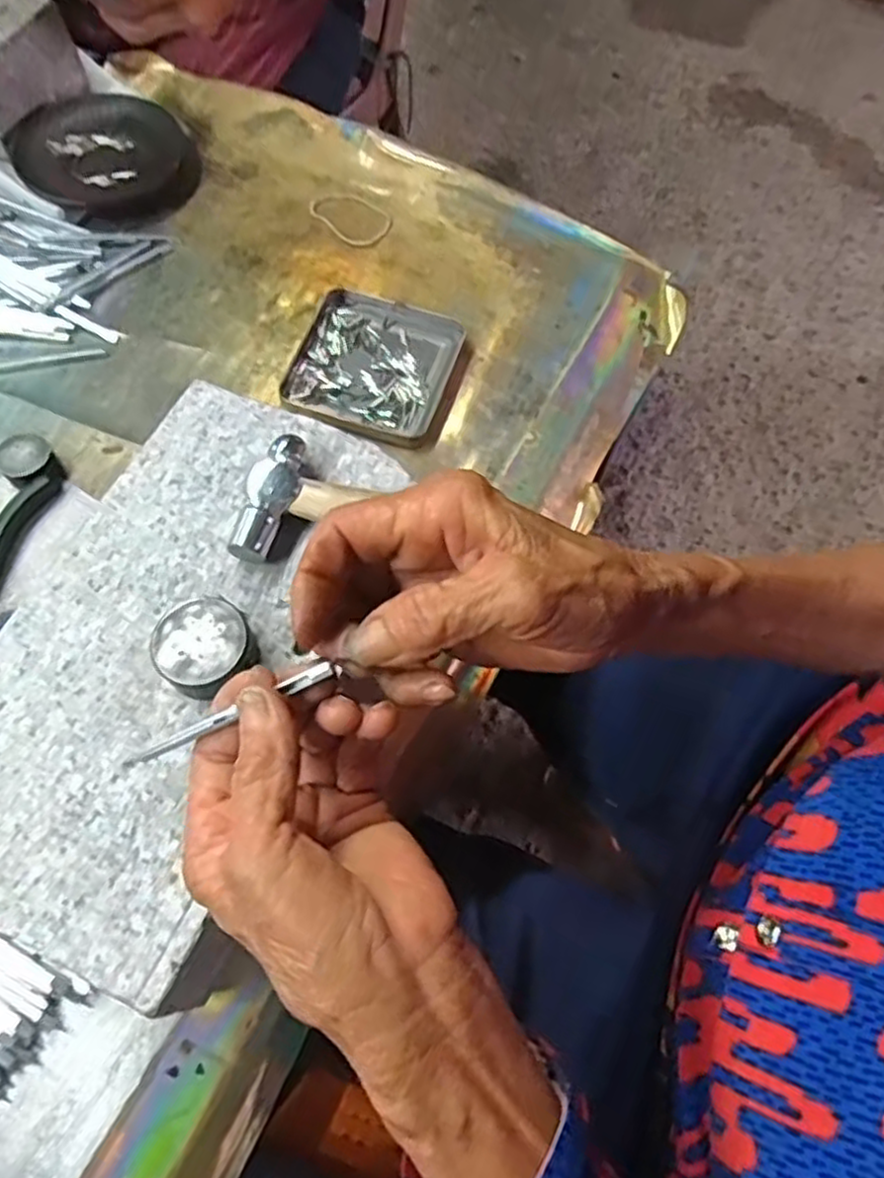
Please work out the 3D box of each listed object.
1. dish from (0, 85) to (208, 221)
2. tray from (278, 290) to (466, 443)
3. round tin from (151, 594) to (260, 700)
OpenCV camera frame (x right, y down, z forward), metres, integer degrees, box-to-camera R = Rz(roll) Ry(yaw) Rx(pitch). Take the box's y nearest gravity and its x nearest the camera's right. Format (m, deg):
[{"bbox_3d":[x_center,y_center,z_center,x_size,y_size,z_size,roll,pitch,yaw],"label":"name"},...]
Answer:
[{"bbox_3d":[-0.248,-0.321,0.537,0.137,0.019,0.111,26,66,11],"label":"dish"},{"bbox_3d":[-0.046,-0.144,0.468,0.099,0.011,0.103,17,65,7],"label":"tray"},{"bbox_3d":[-0.096,0.025,0.298,0.036,0.021,0.038,1,64,-1],"label":"round tin"}]

